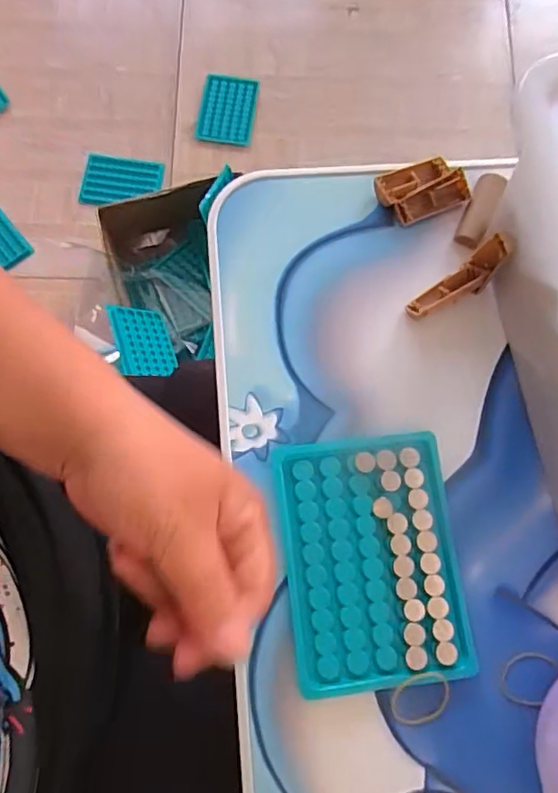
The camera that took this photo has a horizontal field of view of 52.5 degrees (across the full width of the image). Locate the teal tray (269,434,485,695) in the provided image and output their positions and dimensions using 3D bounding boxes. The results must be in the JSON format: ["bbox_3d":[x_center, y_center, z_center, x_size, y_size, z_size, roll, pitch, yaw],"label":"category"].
[{"bbox_3d":[0.052,0.090,0.315,0.096,0.014,0.131,-6,77,-3],"label":"teal tray"}]

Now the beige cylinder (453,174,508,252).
[{"bbox_3d":[0.128,-0.120,0.360,0.015,0.016,0.052,24,77,4],"label":"beige cylinder"}]

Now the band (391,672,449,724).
[{"bbox_3d":[0.074,0.159,0.298,0.030,0.004,0.028,0,93,-3],"label":"band"}]

